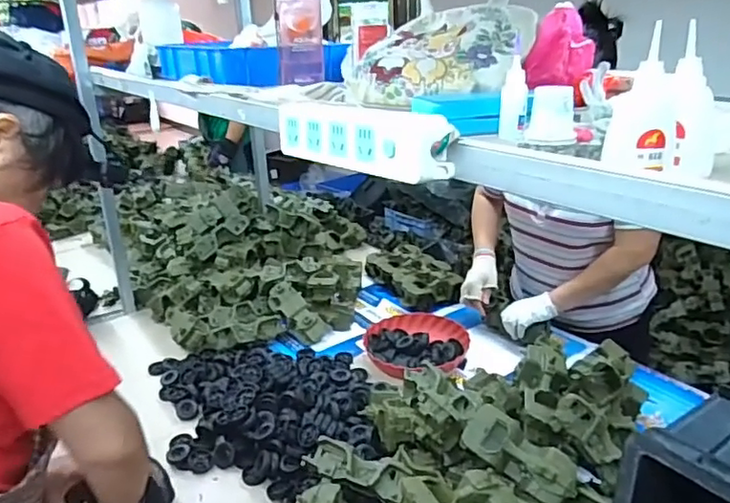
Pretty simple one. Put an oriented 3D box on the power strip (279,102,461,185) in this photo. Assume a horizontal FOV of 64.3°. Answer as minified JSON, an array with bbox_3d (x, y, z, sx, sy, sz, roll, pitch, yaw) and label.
[{"bbox_3d":[-0.014,-0.103,0.522,0.033,0.055,0.227,-17,26,-34],"label":"power strip"}]

